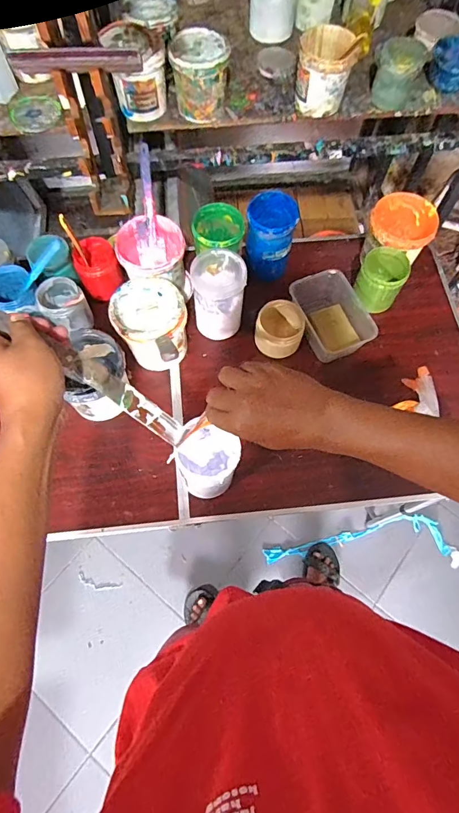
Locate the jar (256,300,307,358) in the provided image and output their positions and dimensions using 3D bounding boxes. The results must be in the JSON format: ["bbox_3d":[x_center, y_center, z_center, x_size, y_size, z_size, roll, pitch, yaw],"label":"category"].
[{"bbox_3d":[0.098,-0.149,0.849,0.092,0.067,0.098,0,68,-1],"label":"jar"}]

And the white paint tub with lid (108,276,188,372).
[{"bbox_3d":[-0.143,-0.149,0.797,0.123,0.131,0.122,0,68,-1],"label":"white paint tub with lid"}]

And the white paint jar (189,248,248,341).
[{"bbox_3d":[-0.019,-0.207,0.814,0.099,0.136,0.106,0,68,-1],"label":"white paint jar"}]

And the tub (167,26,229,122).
[{"bbox_3d":[-0.064,-0.725,0.947,0.123,0.121,0.121,0,68,-1],"label":"tub"}]

